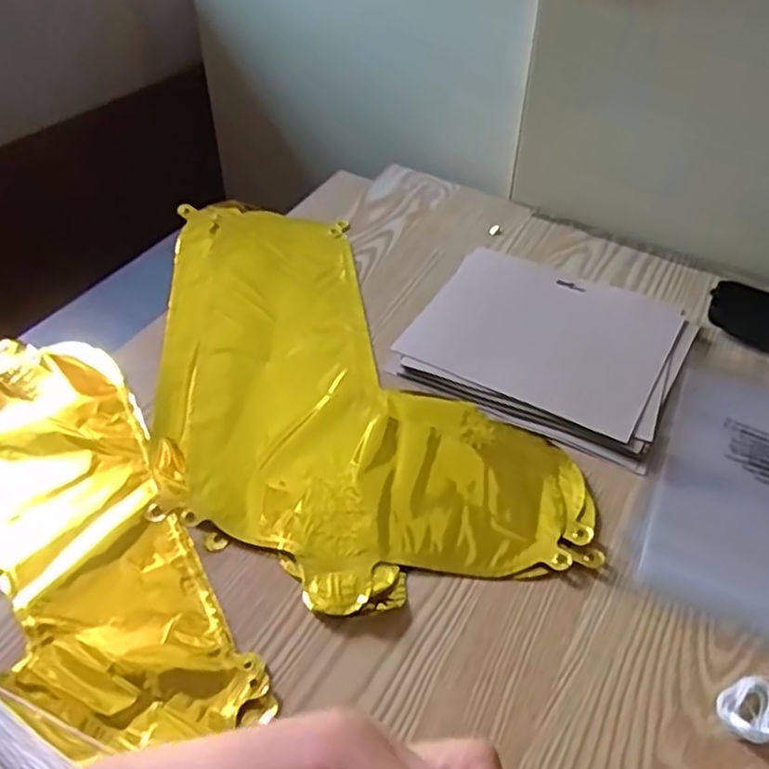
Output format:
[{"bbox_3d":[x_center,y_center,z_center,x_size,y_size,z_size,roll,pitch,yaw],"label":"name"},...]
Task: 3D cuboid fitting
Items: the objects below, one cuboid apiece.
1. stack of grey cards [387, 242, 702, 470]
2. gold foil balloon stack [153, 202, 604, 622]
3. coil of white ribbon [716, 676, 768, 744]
[{"bbox_3d":[0.129,-0.033,0.572,0.201,0.015,0.173,23,47,21],"label":"stack of grey cards"},{"bbox_3d":[-0.058,-0.010,0.546,0.227,0.024,0.438,-21,48,-22],"label":"gold foil balloon stack"},{"bbox_3d":[0.194,0.171,0.374,0.037,0.008,0.029,-22,48,-23],"label":"coil of white ribbon"}]

